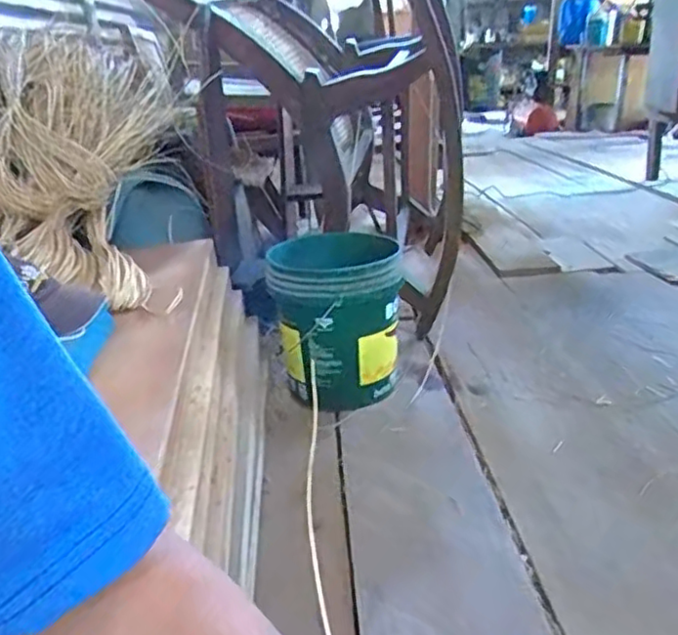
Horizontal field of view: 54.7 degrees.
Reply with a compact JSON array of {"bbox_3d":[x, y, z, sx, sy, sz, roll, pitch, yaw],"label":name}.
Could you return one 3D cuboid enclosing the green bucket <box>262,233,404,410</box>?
[{"bbox_3d":[0.002,0.005,1.485,0.285,0.348,0.270,-4,23,2],"label":"green bucket"}]

